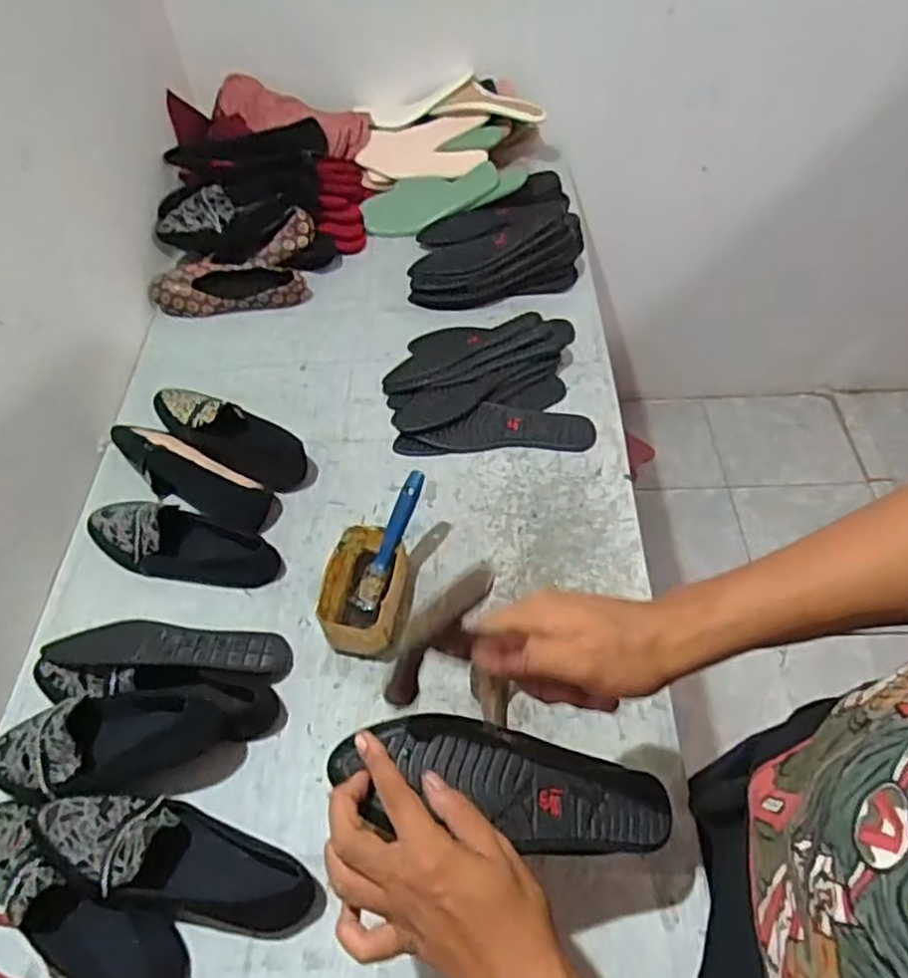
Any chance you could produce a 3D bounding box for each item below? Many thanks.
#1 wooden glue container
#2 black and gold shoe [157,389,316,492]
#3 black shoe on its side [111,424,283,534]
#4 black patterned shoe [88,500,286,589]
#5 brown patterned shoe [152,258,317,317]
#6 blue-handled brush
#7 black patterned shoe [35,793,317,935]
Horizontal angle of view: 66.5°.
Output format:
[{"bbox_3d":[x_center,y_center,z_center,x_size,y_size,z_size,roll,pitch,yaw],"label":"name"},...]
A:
[{"bbox_3d":[-0.092,0.108,0.735,0.087,0.057,0.133,3,54,8],"label":"wooden glue container"},{"bbox_3d":[-0.286,-0.072,0.881,0.233,0.062,0.081,27,61,22],"label":"black and gold shoe"},{"bbox_3d":[-0.335,-0.022,0.858,0.259,0.054,0.071,25,60,21],"label":"black shoe on its side"},{"bbox_3d":[-0.319,0.057,0.796,0.241,0.054,0.081,11,56,13],"label":"black patterned shoe"},{"bbox_3d":[-0.347,-0.310,1.061,0.237,0.050,0.077,-3,54,4],"label":"brown patterned shoe"},{"bbox_3d":[-0.070,0.055,0.747,0.032,0.020,0.157,23,90,20],"label":"blue-handled brush"},{"bbox_3d":[-0.237,0.314,0.588,0.231,0.076,0.080,12,56,14],"label":"black patterned shoe"}]

